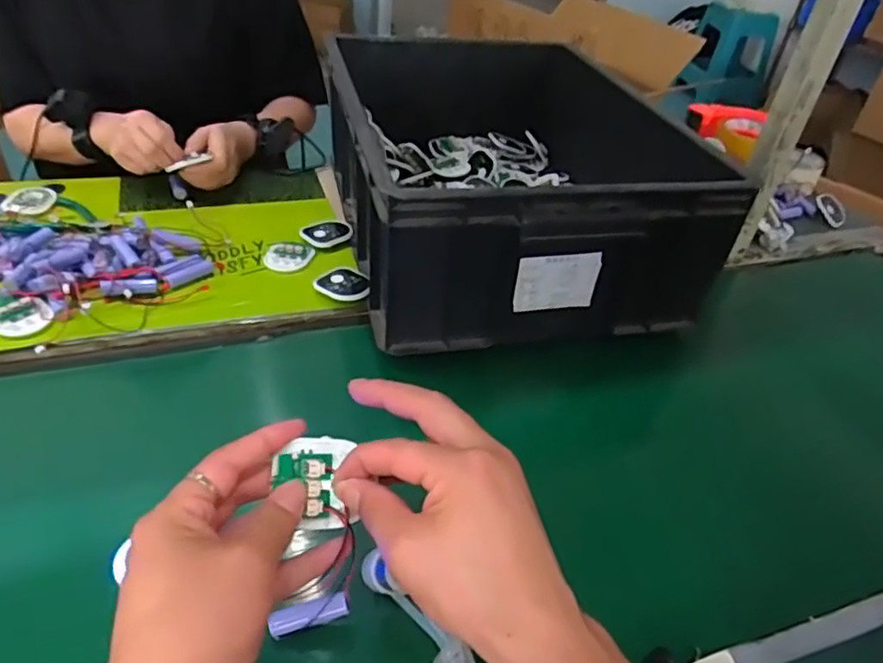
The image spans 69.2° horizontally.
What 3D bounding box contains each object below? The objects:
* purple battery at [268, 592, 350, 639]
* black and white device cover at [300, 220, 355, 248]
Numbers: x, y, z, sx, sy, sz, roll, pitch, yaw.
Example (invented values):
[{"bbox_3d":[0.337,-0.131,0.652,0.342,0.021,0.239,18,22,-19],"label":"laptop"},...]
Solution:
[{"bbox_3d":[-0.081,0.173,0.390,0.049,0.011,0.011,-18,41,-3],"label":"purple battery"},{"bbox_3d":[-0.133,-0.115,0.745,0.056,0.006,0.052,-23,49,-32],"label":"black and white device cover"}]

